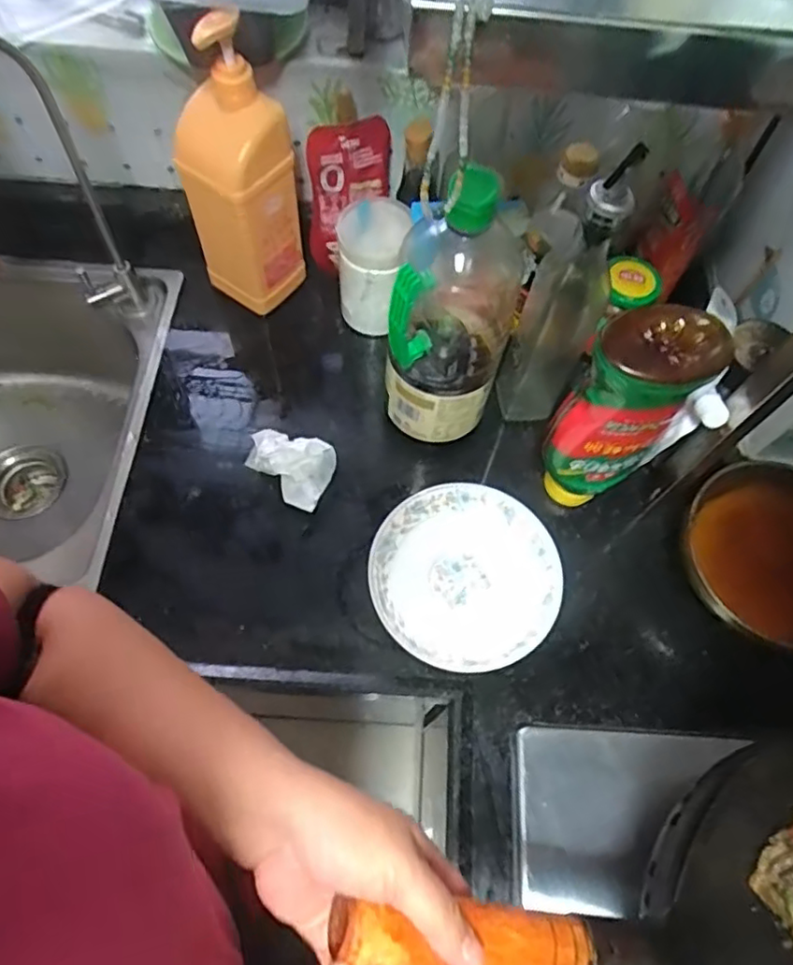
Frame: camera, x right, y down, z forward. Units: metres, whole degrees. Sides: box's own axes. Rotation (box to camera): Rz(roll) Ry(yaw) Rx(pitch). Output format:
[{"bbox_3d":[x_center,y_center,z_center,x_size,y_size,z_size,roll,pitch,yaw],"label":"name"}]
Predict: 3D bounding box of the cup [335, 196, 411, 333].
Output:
[{"bbox_3d":[-0.026,-0.235,0.674,0.073,0.121,0.084,1,65,-3],"label":"cup"}]

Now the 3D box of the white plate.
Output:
[{"bbox_3d":[0.065,0.088,0.586,0.168,0.029,0.174,1,65,-2],"label":"white plate"}]

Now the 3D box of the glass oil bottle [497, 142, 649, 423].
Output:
[{"bbox_3d":[0.141,-0.152,0.546,0.075,0.273,0.055,8,65,1],"label":"glass oil bottle"}]

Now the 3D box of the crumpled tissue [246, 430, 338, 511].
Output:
[{"bbox_3d":[-0.113,-0.017,0.628,0.093,0.036,0.066,22,66,7],"label":"crumpled tissue"}]

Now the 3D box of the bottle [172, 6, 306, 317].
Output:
[{"bbox_3d":[-0.156,-0.298,0.617,0.102,0.264,0.078,34,68,13],"label":"bottle"}]

